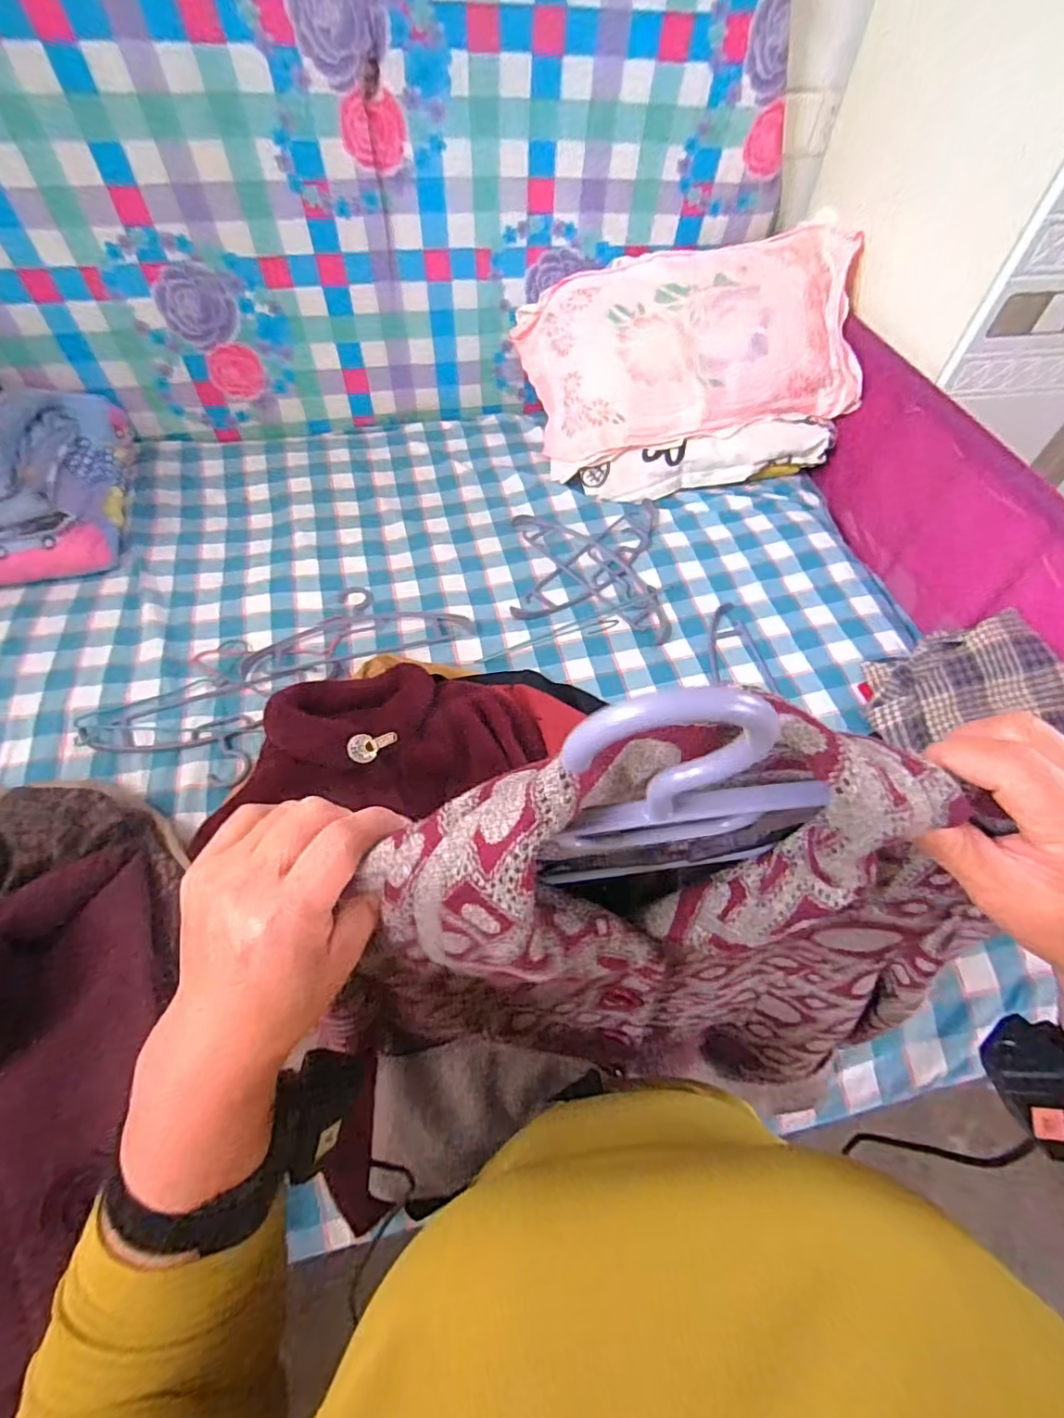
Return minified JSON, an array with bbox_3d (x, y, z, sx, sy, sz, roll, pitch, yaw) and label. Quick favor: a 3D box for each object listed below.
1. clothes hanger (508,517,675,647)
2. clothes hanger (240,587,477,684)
[{"bbox_3d":[0.150,-0.298,1.137,0.171,0.013,0.411,-40,66,-12],"label":"clothes hanger"},{"bbox_3d":[-0.316,-0.154,1.058,0.395,0.016,0.177,-13,58,-11],"label":"clothes hanger"}]

